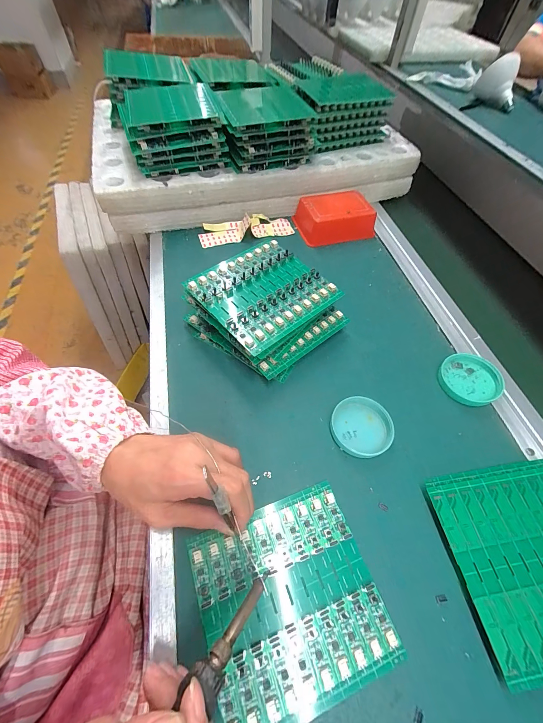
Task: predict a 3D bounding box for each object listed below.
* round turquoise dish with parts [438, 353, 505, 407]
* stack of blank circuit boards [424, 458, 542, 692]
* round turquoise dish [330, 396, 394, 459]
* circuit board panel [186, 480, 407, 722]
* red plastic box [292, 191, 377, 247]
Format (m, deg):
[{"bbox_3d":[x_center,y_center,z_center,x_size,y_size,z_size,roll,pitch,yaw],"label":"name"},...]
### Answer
[{"bbox_3d":[0.239,0.021,0.347,0.063,0.016,0.066,1,57,-2],"label":"round turquoise dish with parts"},{"bbox_3d":[0.227,0.168,0.251,0.137,0.017,0.143,-6,58,-6],"label":"stack of blank circuit boards"},{"bbox_3d":[0.098,0.070,0.309,0.064,0.016,0.062,1,57,-2],"label":"round turquoise dish"},{"bbox_3d":[0.015,0.191,0.235,0.137,0.004,0.131,-17,60,-13],"label":"circuit board panel"},{"bbox_3d":[0.110,-0.254,0.499,0.126,0.043,0.091,-13,59,-10],"label":"red plastic box"}]

